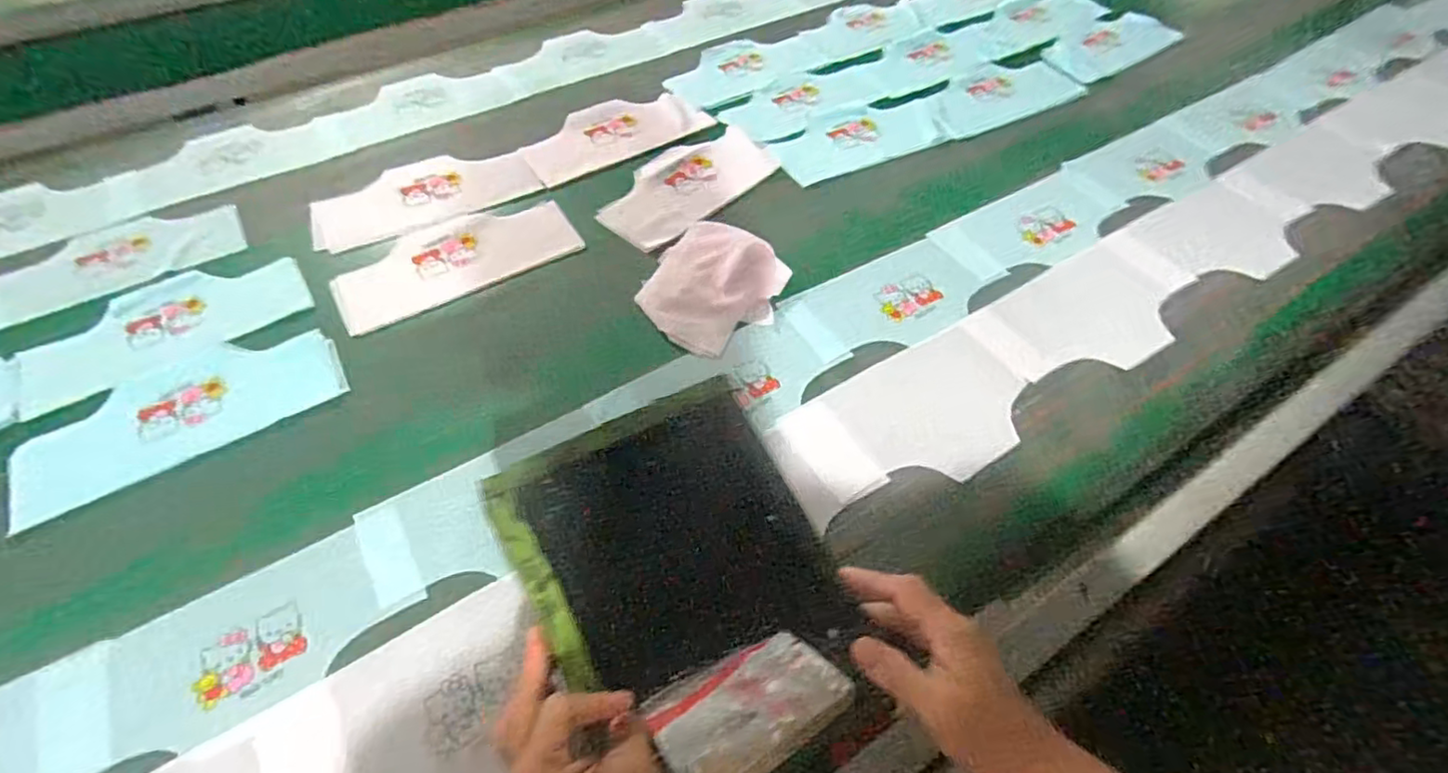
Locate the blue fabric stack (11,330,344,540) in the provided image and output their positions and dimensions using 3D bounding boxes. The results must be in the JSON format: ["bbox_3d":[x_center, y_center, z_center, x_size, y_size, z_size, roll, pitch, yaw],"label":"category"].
[{"bbox_3d":[-0.571,0.022,0.668,0.301,0.006,0.150,-31,61,-20],"label":"blue fabric stack"}]

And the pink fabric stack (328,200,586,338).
[{"bbox_3d":[-0.338,-0.166,0.808,0.290,0.005,0.137,-27,60,-18],"label":"pink fabric stack"}]

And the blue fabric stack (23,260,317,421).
[{"bbox_3d":[-0.648,-0.075,0.736,0.293,0.013,0.136,-29,61,-20],"label":"blue fabric stack"}]

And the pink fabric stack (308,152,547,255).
[{"bbox_3d":[-0.410,-0.267,0.875,0.289,0.015,0.129,-23,59,-16],"label":"pink fabric stack"}]

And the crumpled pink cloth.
[{"bbox_3d":[-0.016,-0.127,0.756,0.163,0.036,0.156,-34,62,-22],"label":"crumpled pink cloth"}]

